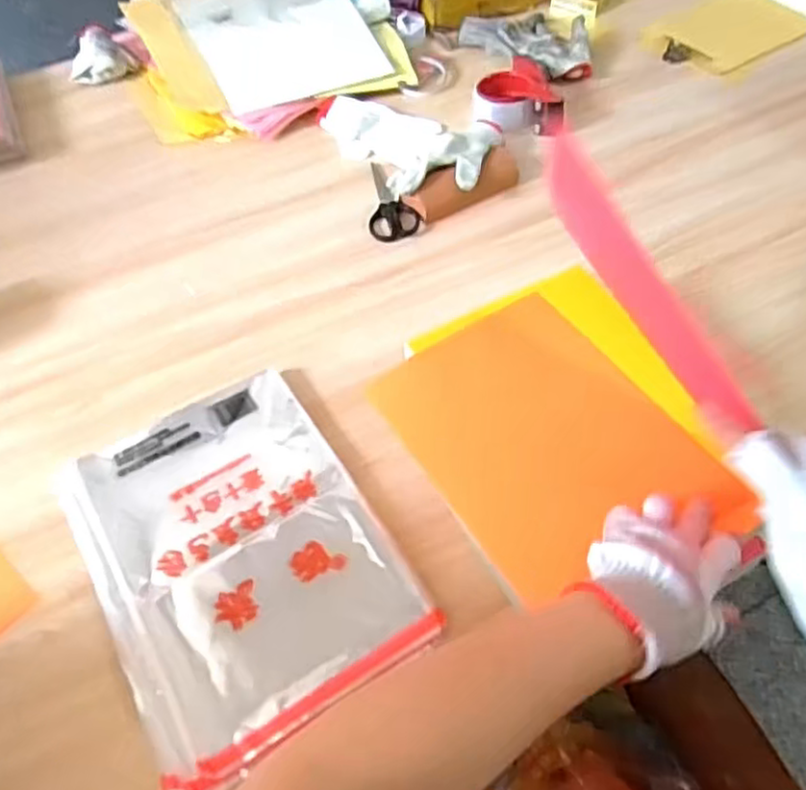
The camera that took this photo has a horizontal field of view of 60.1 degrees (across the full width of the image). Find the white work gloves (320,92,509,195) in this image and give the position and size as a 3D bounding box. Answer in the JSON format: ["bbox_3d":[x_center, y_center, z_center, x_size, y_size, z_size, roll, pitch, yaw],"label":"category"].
[{"bbox_3d":[0.002,-0.360,0.975,0.170,0.043,0.295,-39,62,-23],"label":"white work gloves"}]

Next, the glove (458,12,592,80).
[{"bbox_3d":[0.218,-0.574,1.133,0.164,0.034,0.231,-32,59,-19],"label":"glove"}]

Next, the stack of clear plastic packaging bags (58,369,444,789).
[{"bbox_3d":[-0.152,0.141,0.641,0.243,0.026,0.328,-28,58,-17],"label":"stack of clear plastic packaging bags"}]

